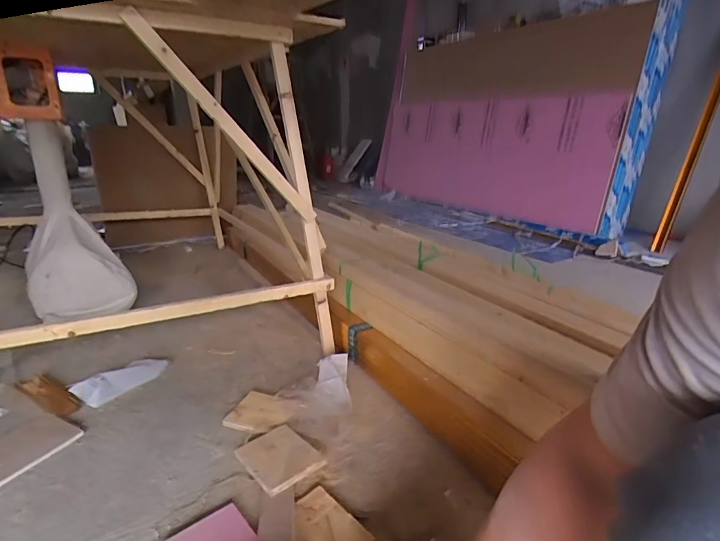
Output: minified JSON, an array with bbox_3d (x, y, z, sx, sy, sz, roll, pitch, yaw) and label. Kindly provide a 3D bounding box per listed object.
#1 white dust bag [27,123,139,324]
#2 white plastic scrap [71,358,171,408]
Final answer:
[{"bbox_3d":[-0.928,-0.158,1.362,0.270,0.593,0.297,-14,23,-35],"label":"white dust bag"},{"bbox_3d":[-0.558,0.250,1.019,0.073,0.044,0.206,14,24,37],"label":"white plastic scrap"}]

